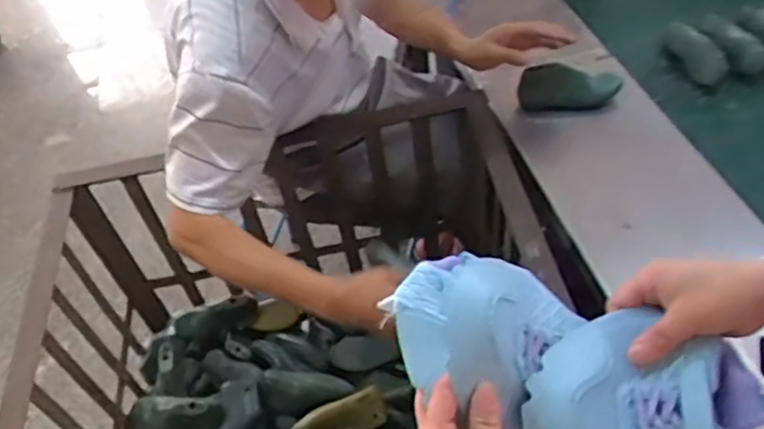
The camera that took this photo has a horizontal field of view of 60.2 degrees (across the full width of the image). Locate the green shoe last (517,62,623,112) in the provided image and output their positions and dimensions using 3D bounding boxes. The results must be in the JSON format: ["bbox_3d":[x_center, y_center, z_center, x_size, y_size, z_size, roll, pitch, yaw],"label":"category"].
[{"bbox_3d":[0.310,-0.208,1.084,0.164,0.045,0.071,1,50,11],"label":"green shoe last"}]

